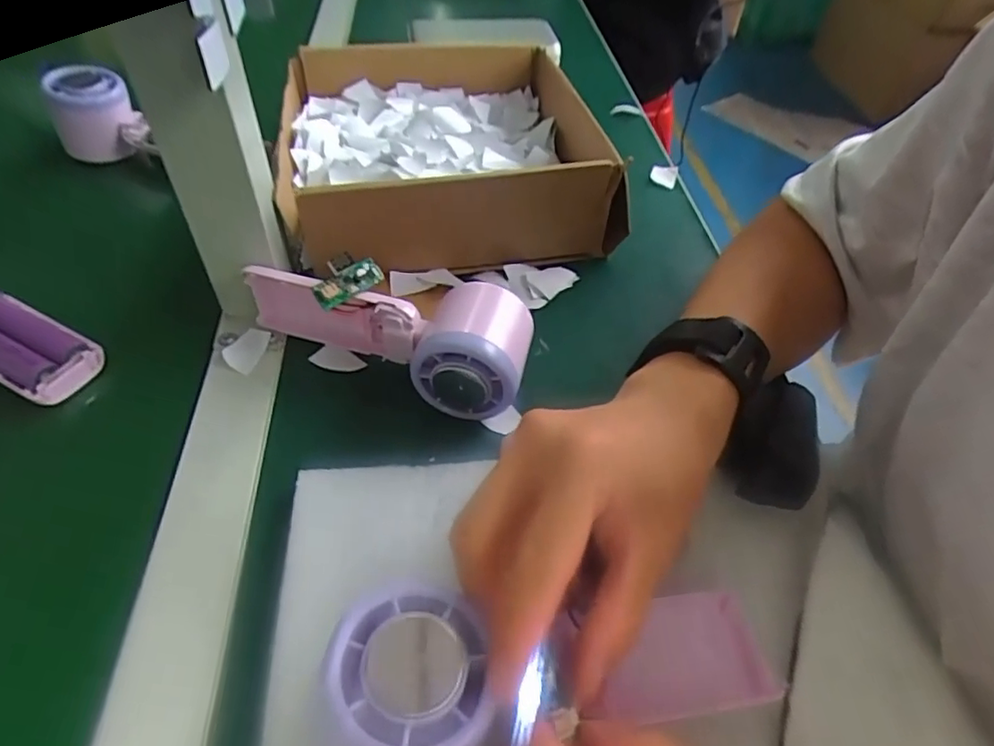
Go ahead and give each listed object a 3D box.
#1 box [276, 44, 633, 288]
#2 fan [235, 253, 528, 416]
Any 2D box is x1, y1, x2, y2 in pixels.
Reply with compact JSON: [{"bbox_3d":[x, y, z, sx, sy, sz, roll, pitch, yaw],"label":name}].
[{"bbox_3d":[-0.035,-0.172,0.457,0.234,0.077,0.245,-5,52,-10],"label":"box"},{"bbox_3d":[-0.062,-0.025,0.332,0.162,0.051,0.062,14,48,8],"label":"fan"}]

